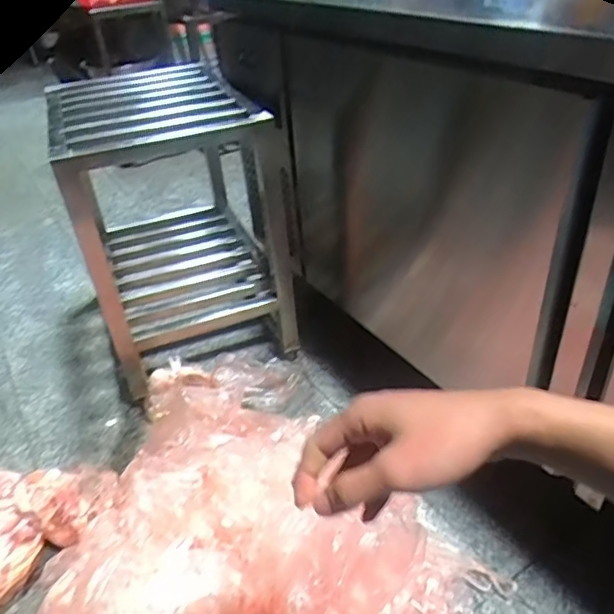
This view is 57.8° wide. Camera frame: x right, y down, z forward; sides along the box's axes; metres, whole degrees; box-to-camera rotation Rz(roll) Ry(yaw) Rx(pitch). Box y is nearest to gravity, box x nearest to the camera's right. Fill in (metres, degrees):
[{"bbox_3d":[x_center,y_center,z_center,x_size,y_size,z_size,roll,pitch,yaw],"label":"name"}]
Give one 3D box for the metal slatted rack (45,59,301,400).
[{"bbox_3d":[-0.327,-0.241,1.400,0.435,0.581,0.637,-16,37,-15],"label":"metal slatted rack"}]

